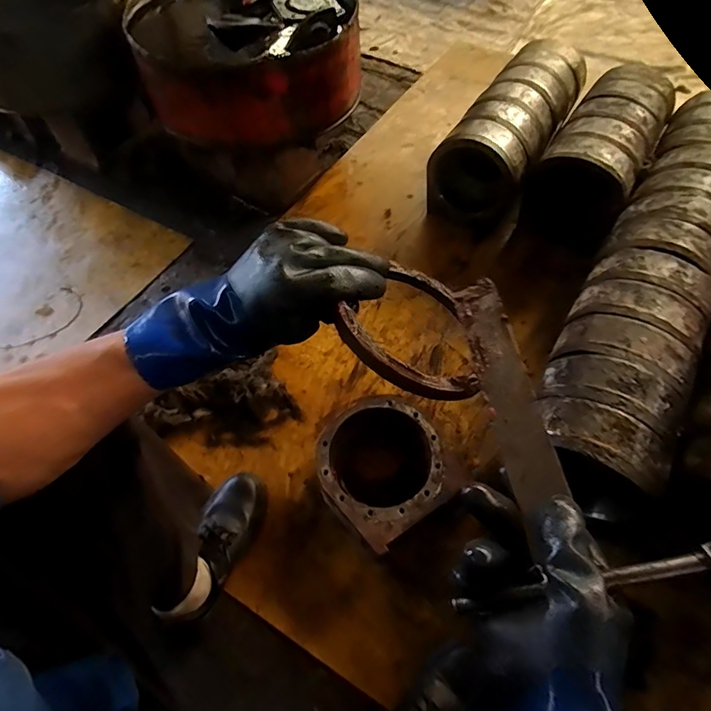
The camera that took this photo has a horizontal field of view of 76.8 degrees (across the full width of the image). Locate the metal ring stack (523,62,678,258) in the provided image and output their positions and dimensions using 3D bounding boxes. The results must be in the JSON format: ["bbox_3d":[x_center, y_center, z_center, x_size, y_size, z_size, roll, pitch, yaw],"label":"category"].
[{"bbox_3d":[0.603,-0.492,1.120,0.213,0.231,0.446,29,64,17],"label":"metal ring stack"}]

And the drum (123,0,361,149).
[{"bbox_3d":[-0.259,-0.747,1.110,0.534,0.209,0.467,5,58,3],"label":"drum"}]

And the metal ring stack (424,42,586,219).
[{"bbox_3d":[0.411,-0.595,1.166,0.212,0.202,0.524,30,63,18],"label":"metal ring stack"}]

